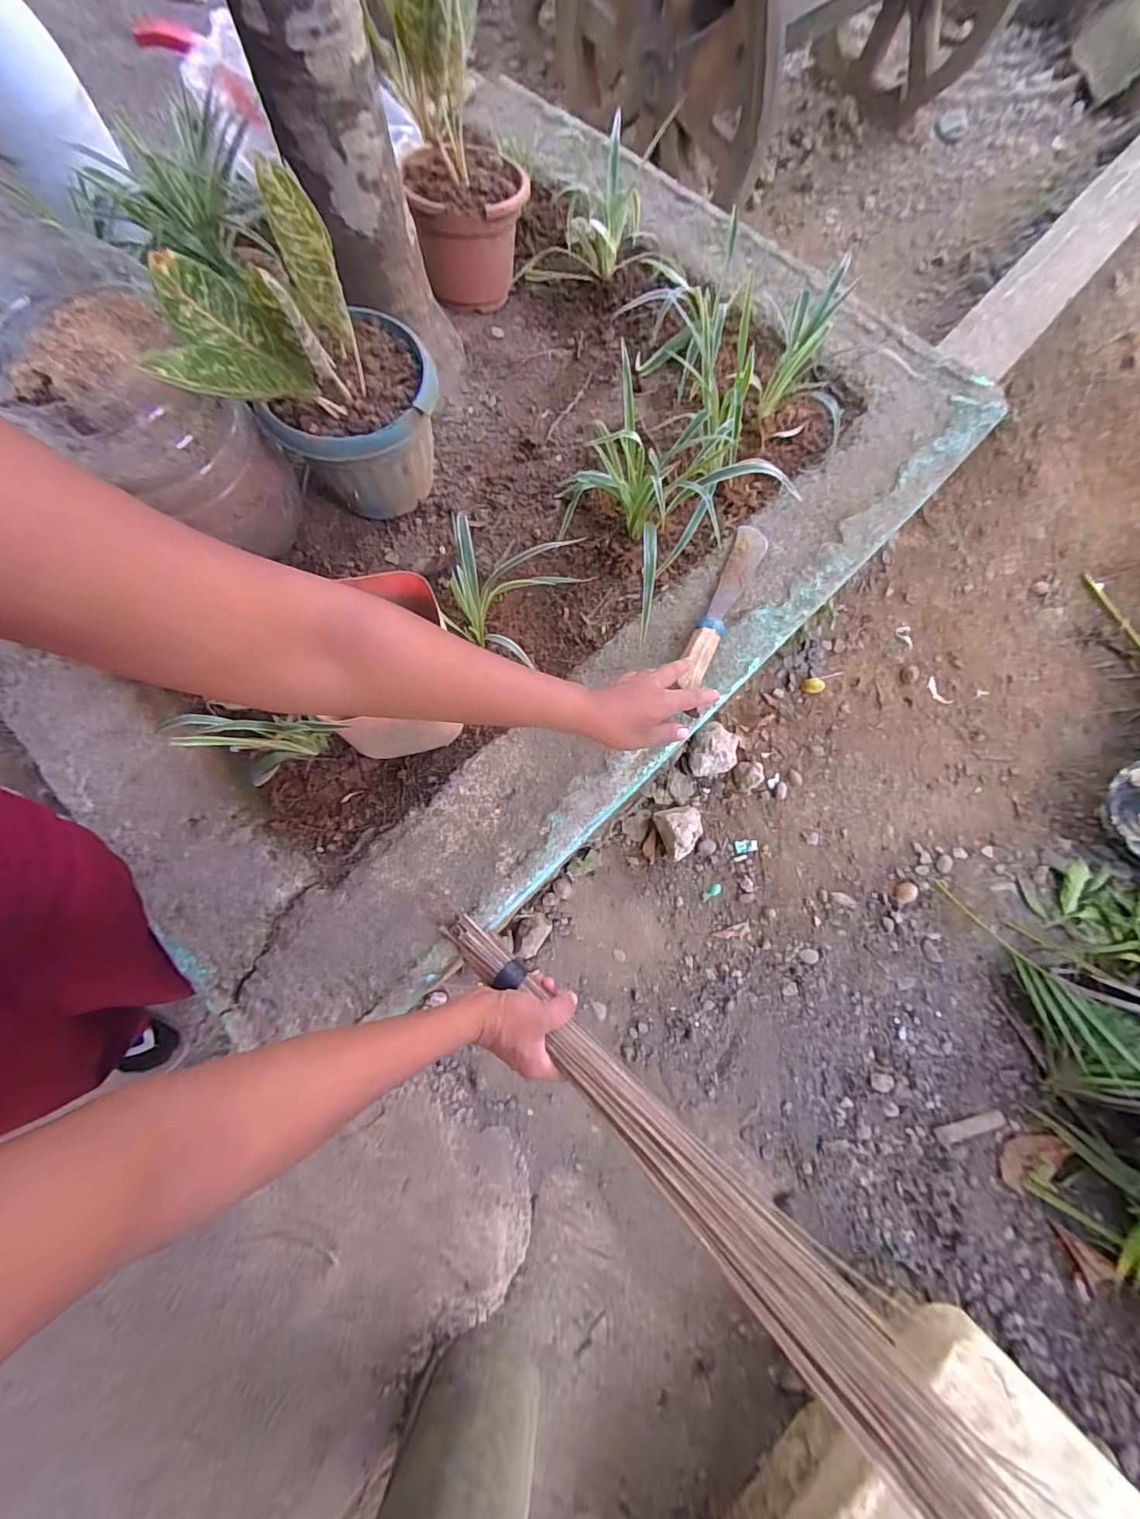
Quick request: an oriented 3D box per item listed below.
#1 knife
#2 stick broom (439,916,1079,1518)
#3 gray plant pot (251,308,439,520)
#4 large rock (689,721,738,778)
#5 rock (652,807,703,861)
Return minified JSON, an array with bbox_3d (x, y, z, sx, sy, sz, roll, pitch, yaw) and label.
[{"bbox_3d":[0.181,-0.176,0.605,0.042,0.028,0.297,24,67,7],"label":"knife"},{"bbox_3d":[0.105,0.351,0.429,0.577,0.083,0.069,40,76,19],"label":"stick broom"},{"bbox_3d":[-0.231,-0.372,0.600,0.191,0.152,0.159,-37,76,-11],"label":"gray plant pot"},{"bbox_3d":[0.335,-0.018,1.172,0.112,0.055,0.131,19,73,6],"label":"large rock"},{"bbox_3d":[0.251,0.149,1.108,0.107,0.114,0.110,-22,74,-7],"label":"rock"}]

